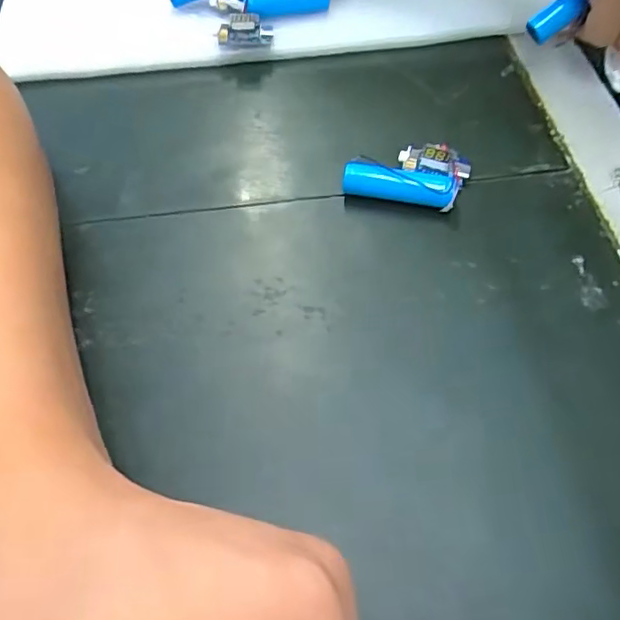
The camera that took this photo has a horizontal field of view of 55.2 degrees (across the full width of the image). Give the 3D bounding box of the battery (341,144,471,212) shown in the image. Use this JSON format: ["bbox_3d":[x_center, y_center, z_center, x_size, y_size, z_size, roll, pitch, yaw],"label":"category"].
[{"bbox_3d":[0.045,-0.063,0.274,0.053,0.015,0.031,11,57,9],"label":"battery"}]

